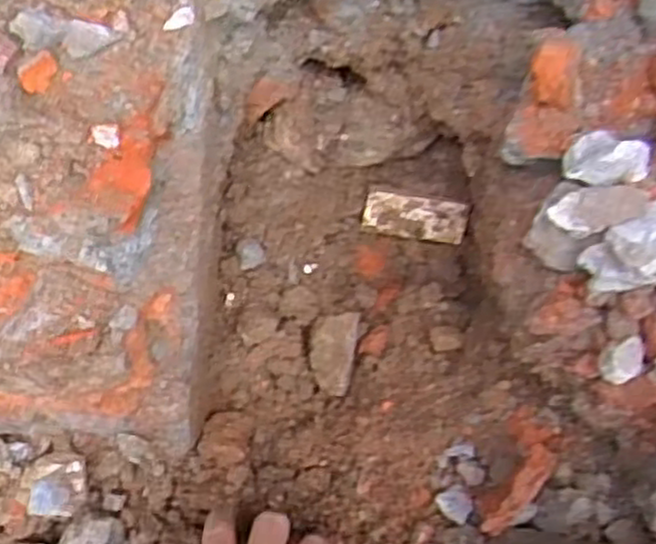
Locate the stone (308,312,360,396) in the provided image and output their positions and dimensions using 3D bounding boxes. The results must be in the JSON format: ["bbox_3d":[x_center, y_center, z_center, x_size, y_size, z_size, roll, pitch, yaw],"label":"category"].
[{"bbox_3d":[0.003,0.060,0.577,0.034,0.013,0.060,6,76,1],"label":"stone"}]

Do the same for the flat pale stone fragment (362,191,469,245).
[{"bbox_3d":[0.068,-0.041,0.600,0.077,0.038,0.007,8,39,5],"label":"flat pale stone fragment"}]

